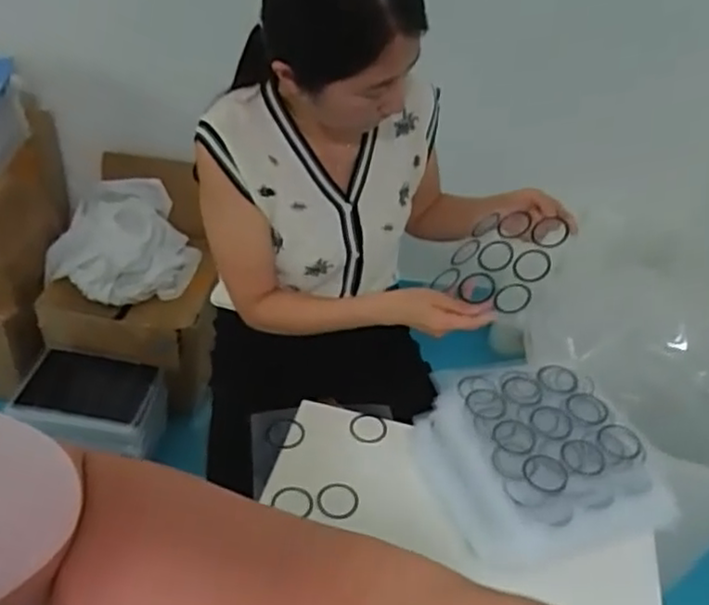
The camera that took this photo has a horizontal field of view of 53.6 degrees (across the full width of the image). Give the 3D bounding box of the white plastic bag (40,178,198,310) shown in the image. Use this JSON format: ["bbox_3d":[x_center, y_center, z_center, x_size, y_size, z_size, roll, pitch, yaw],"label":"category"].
[{"bbox_3d":[-0.565,-0.176,1.748,0.363,0.190,0.358,13,40,7],"label":"white plastic bag"}]

